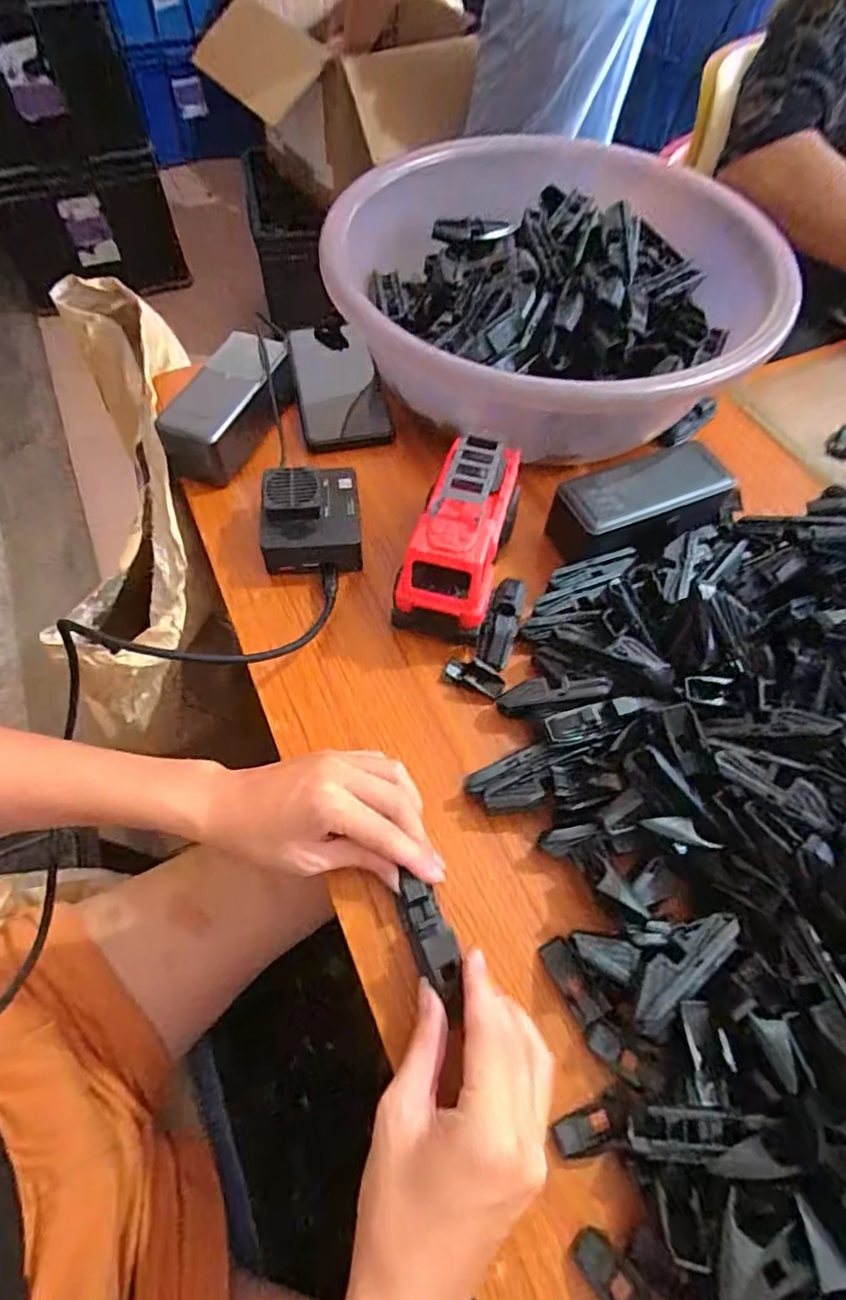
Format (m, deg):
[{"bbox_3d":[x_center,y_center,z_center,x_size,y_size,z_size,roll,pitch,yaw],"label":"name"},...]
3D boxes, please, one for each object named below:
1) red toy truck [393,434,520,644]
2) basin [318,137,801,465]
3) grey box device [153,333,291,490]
[{"bbox_3d":[0.029,-0.081,0.416,0.059,0.085,0.138,16,60,8],"label":"red toy truck"},{"bbox_3d":[0.102,-0.286,0.512,0.329,0.117,0.337,1,59,-1],"label":"basin"},{"bbox_3d":[-0.154,-0.192,0.487,0.050,0.059,0.128,20,61,10],"label":"grey box device"}]

